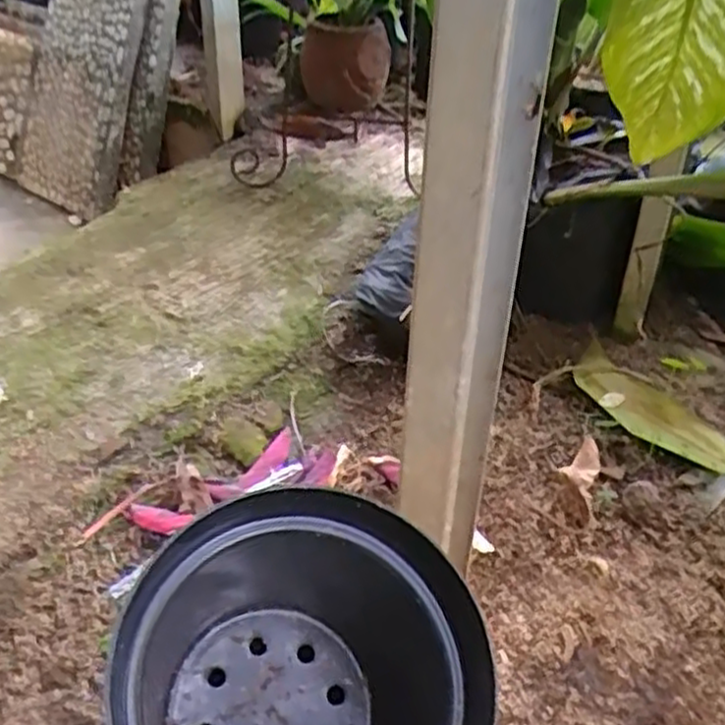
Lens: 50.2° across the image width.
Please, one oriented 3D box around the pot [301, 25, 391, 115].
[{"bbox_3d":[-0.031,-0.524,1.381,0.154,0.132,0.138,3,34,-2],"label":"pot"}]

